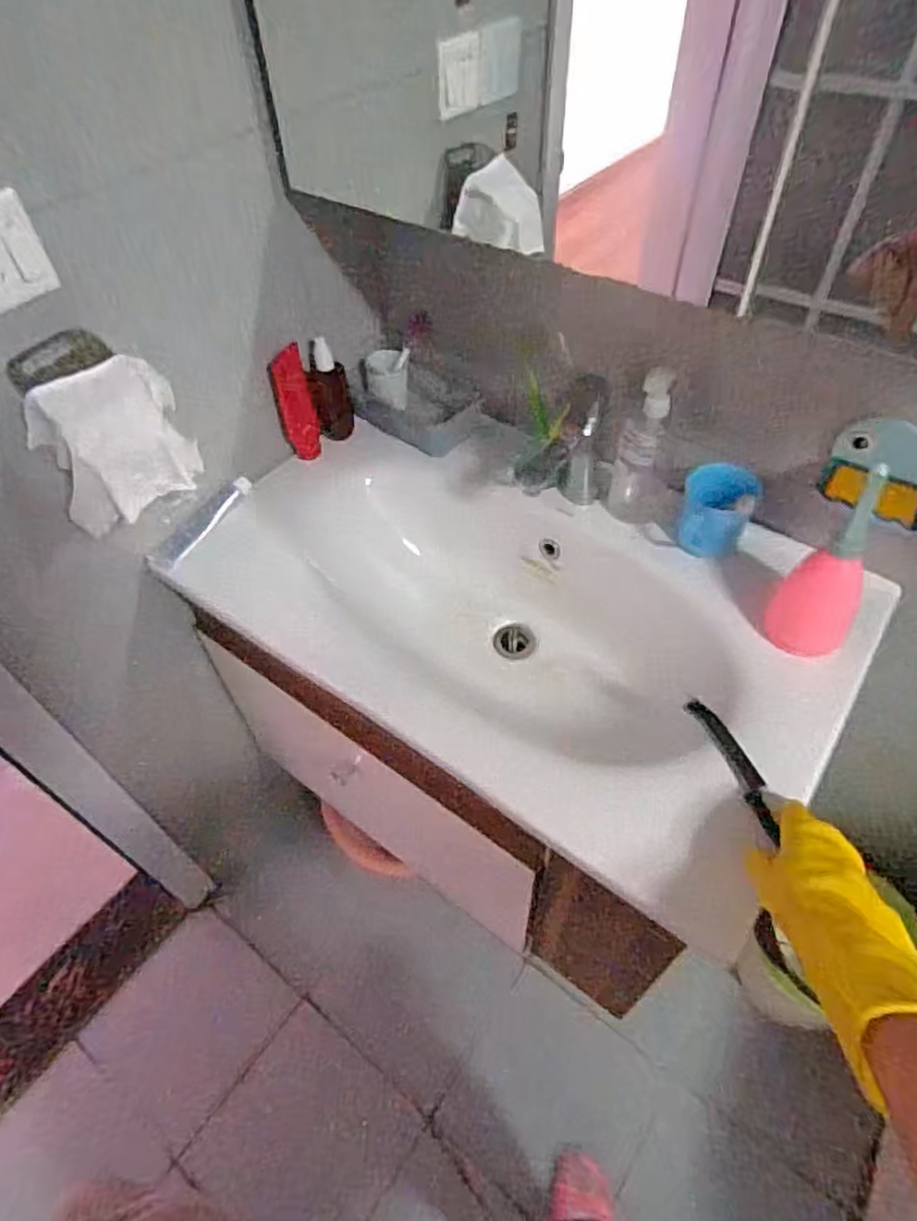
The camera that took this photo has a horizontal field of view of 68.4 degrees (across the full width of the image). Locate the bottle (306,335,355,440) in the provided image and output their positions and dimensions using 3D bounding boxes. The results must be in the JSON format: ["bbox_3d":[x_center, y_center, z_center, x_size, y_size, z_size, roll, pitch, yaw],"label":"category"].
[{"bbox_3d":[-0.193,-0.326,0.998,0.062,0.148,0.056,-8,51,-6],"label":"bottle"}]

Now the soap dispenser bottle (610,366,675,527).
[{"bbox_3d":[0.228,-0.199,0.833,0.056,0.201,0.052,9,51,8],"label":"soap dispenser bottle"}]

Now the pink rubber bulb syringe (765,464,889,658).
[{"bbox_3d":[0.384,-0.041,0.685,0.082,0.181,0.093,33,58,25],"label":"pink rubber bulb syringe"}]

